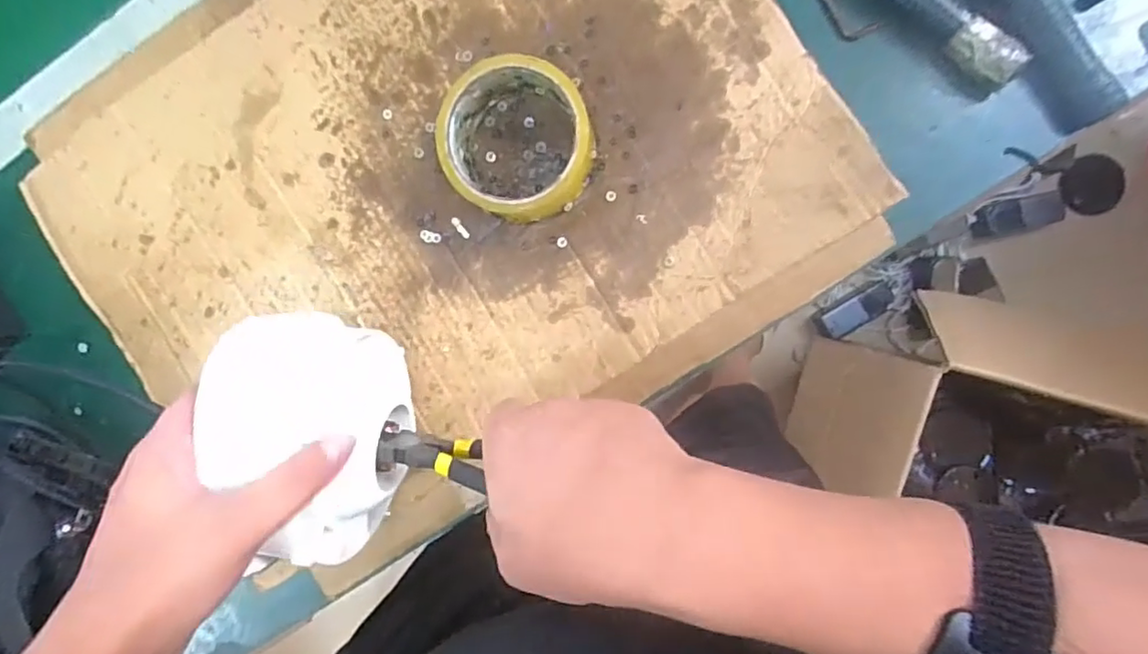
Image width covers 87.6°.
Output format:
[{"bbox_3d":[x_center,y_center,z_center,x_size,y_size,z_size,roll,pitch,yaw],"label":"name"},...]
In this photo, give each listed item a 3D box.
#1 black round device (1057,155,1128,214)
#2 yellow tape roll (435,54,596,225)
[{"bbox_3d":[0.899,-0.246,1.030,0.094,0.040,0.102,0,93,6],"label":"black round device"},{"bbox_3d":[-0.034,-0.114,0.372,0.089,0.045,0.090,0,93,6],"label":"yellow tape roll"}]

